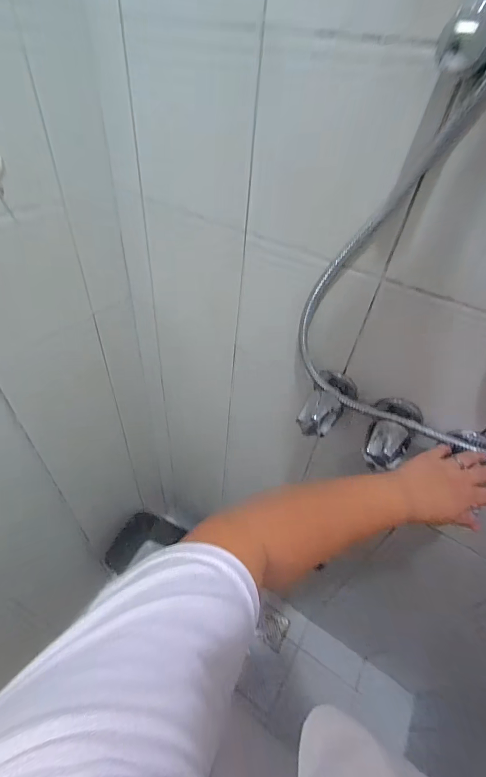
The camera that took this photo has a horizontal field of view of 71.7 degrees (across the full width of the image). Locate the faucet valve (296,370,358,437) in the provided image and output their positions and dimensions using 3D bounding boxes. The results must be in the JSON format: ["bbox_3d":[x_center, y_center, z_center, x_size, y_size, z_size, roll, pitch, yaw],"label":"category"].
[{"bbox_3d":[0.123,0.023,0.521,0.068,0.050,0.114,32,50,23],"label":"faucet valve"}]

